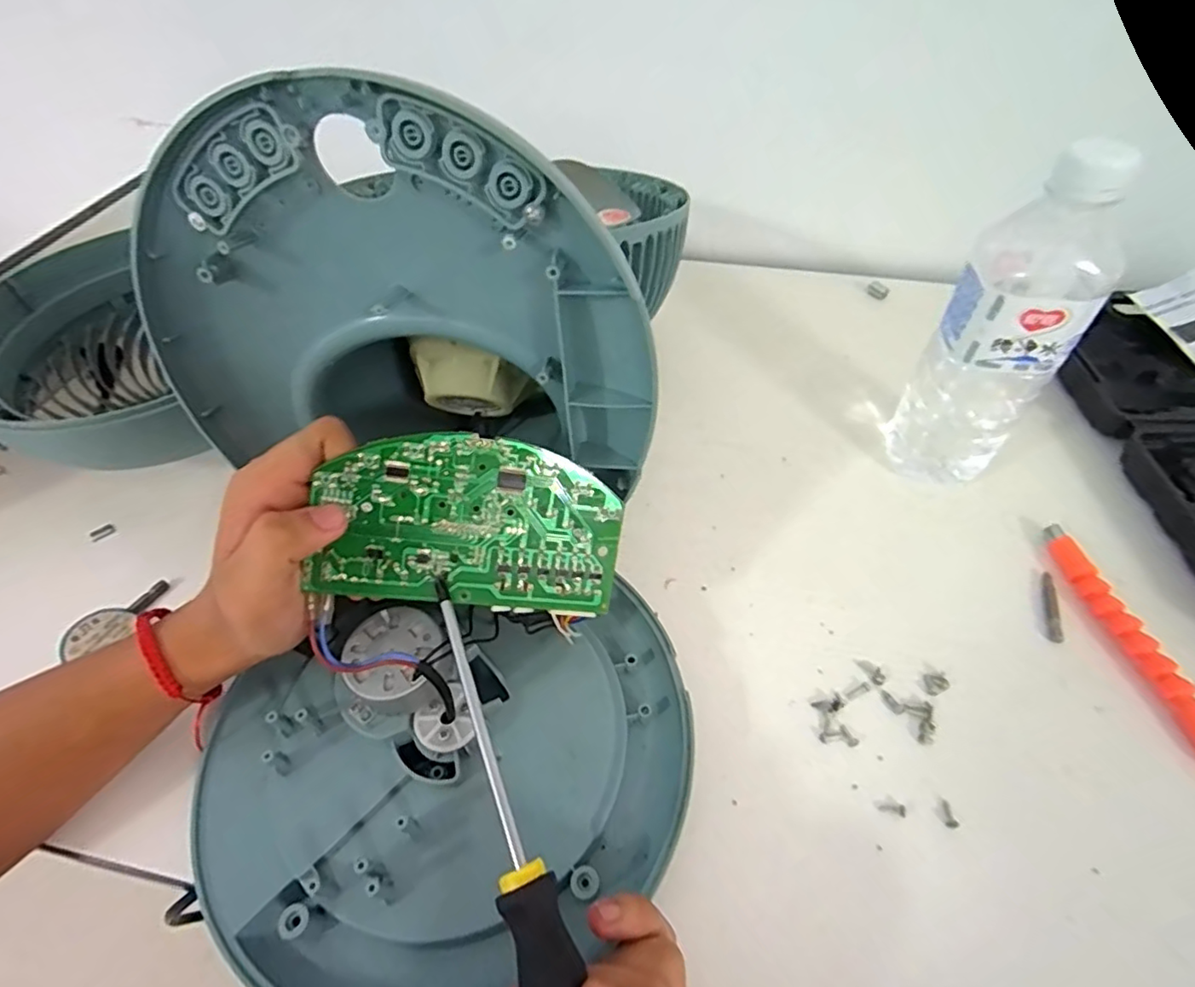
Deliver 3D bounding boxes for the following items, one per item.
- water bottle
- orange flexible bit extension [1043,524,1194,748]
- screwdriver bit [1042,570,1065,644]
[{"bbox_3d":[0.244,-0.089,0.362,0.068,0.195,0.070,29,58,23],"label":"water bottle"},{"bbox_3d":[0.310,0.088,0.334,0.015,0.012,0.165,-8,52,-6],"label":"orange flexible bit extension"},{"bbox_3d":[0.278,0.068,0.356,0.008,0.005,0.049,17,54,13],"label":"screwdriver bit"}]

